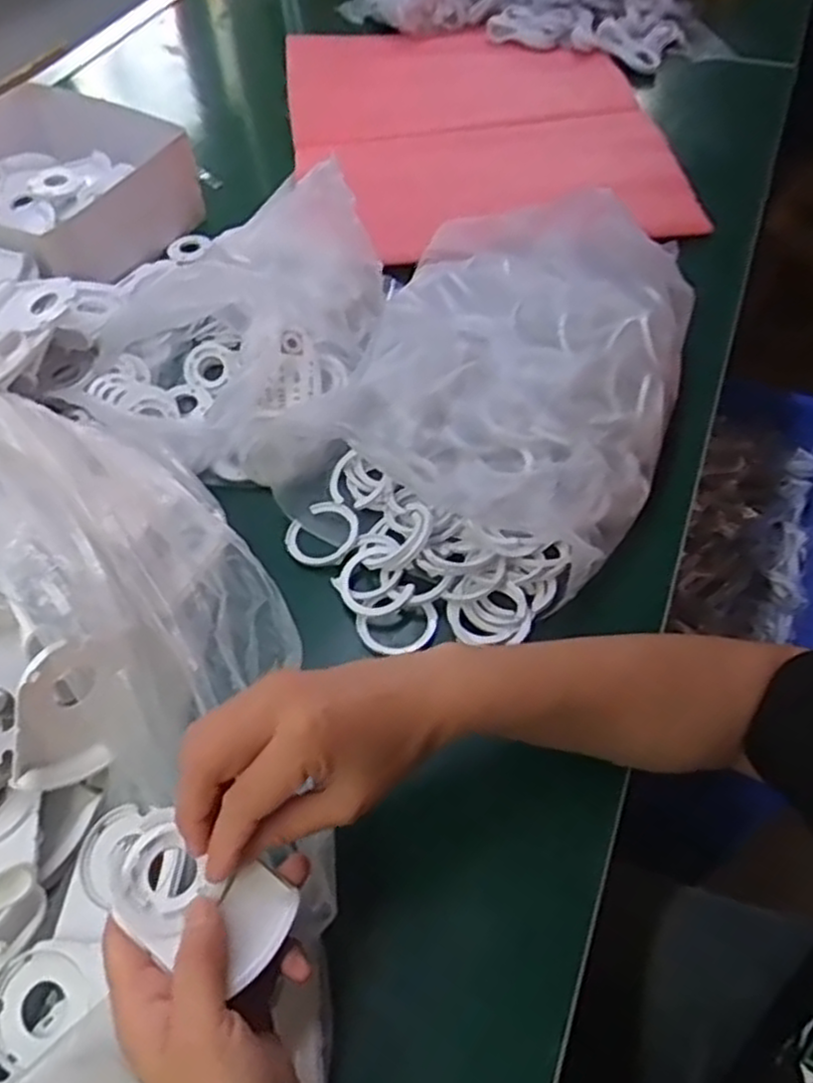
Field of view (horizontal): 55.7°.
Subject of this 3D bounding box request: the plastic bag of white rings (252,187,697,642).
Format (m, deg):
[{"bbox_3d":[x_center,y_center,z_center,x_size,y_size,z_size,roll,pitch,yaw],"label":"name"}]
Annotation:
[{"bbox_3d":[0.058,-0.107,0.572,0.262,0.105,0.379,28,59,21],"label":"plastic bag of white rings"}]

